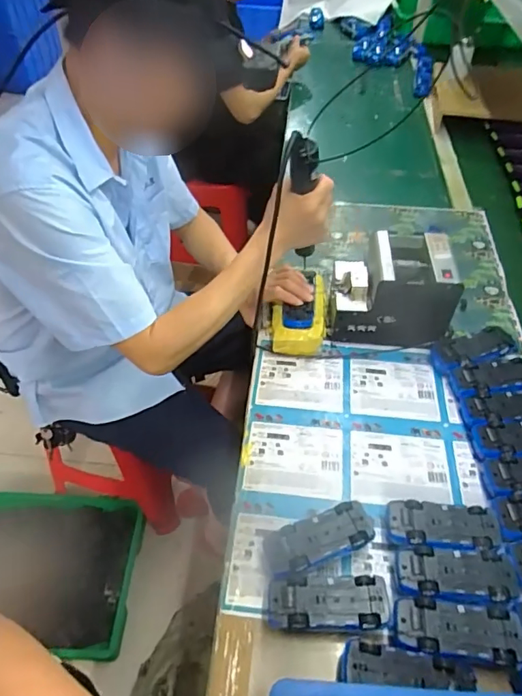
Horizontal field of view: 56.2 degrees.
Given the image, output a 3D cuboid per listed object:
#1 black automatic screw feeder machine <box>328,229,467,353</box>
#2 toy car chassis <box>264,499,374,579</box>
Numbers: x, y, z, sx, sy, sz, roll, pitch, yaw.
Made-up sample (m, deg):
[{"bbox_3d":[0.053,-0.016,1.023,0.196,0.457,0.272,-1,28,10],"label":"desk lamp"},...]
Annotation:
[{"bbox_3d":[0.208,-0.092,0.796,0.181,0.145,0.137,3,50,5],"label":"black automatic screw feeder machine"},{"bbox_3d":[0.068,0.232,0.583,0.127,0.045,0.054,-16,51,-12],"label":"toy car chassis"}]

